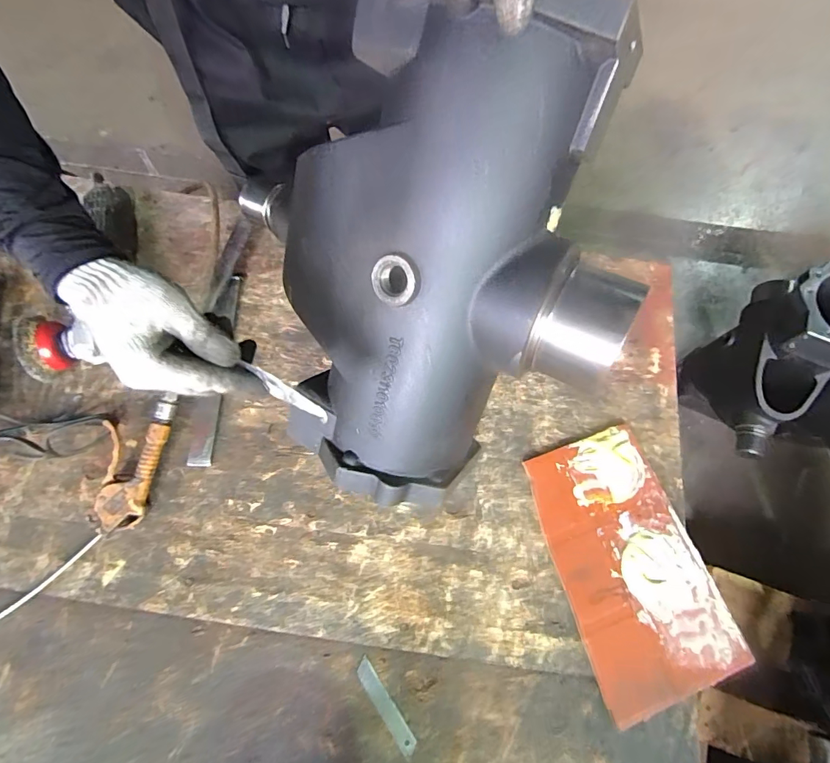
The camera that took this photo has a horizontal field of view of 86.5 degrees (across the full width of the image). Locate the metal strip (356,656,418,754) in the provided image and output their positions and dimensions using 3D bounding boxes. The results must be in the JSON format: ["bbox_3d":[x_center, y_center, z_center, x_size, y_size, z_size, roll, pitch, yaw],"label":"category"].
[{"bbox_3d":[-0.032,0.348,0.473,0.019,0.004,0.099,-32,75,-13],"label":"metal strip"}]

